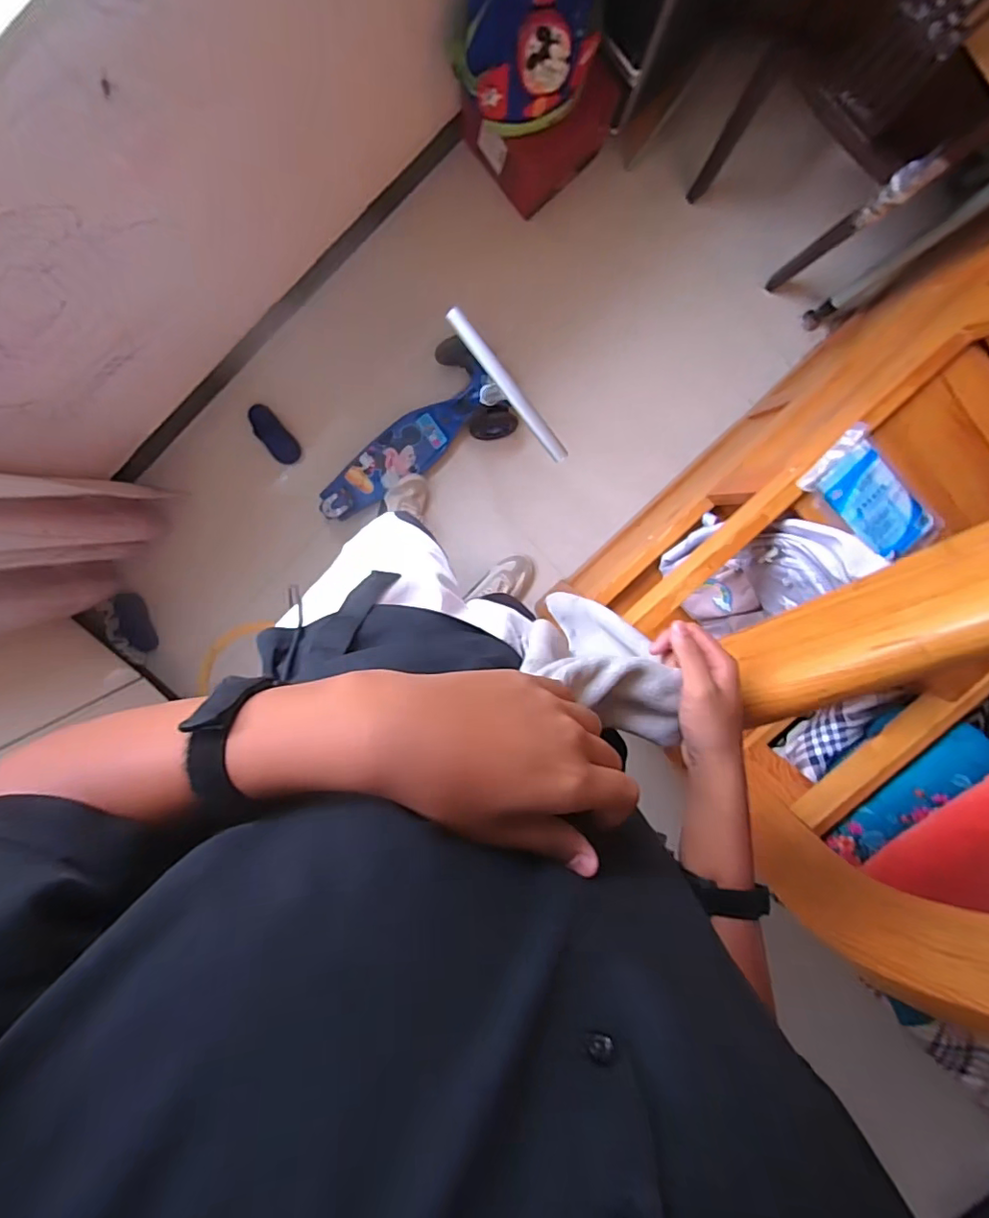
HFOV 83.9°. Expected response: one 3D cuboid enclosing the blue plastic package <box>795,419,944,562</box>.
[{"bbox_3d":[0.583,-0.167,0.843,0.212,0.021,0.112,43,95,-8],"label":"blue plastic package"}]

